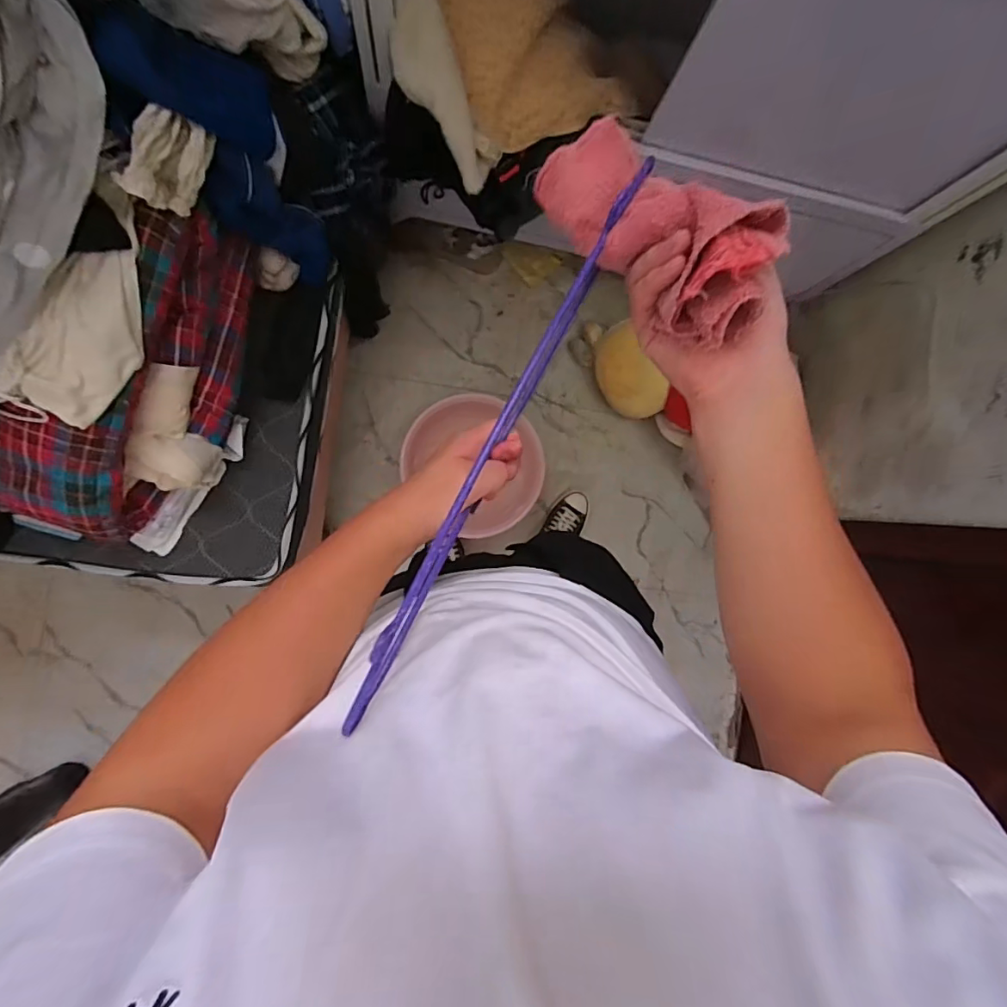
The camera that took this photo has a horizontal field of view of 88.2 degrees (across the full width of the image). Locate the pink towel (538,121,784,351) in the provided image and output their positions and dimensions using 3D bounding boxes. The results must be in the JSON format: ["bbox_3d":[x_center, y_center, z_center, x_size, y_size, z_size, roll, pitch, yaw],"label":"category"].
[{"bbox_3d":[0.099,-0.182,0.333,0.071,0.056,0.171,-40,67,-5],"label":"pink towel"}]

